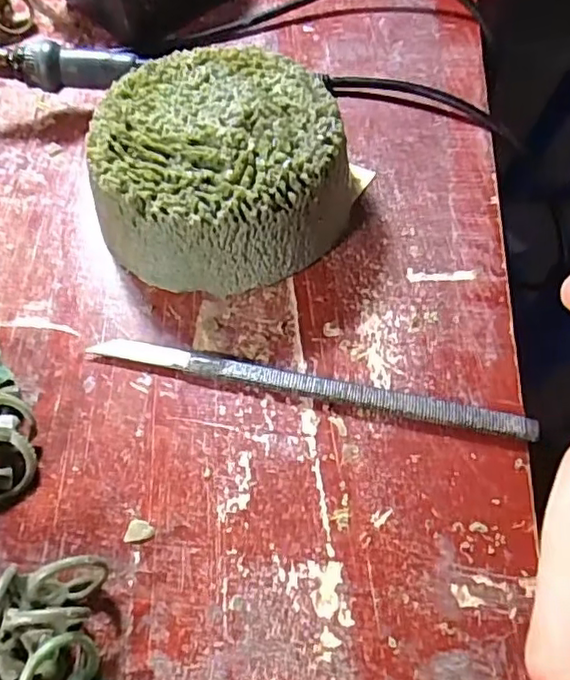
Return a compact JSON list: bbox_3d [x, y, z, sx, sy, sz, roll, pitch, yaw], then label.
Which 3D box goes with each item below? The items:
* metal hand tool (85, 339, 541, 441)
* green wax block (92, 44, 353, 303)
[{"bbox_3d":[0.007,0.016,0.223,0.164,0.006,0.010,11,61,8],"label":"metal hand tool"},{"bbox_3d":[-0.025,-0.072,0.252,0.103,0.046,0.097,-6,60,-1],"label":"green wax block"}]

